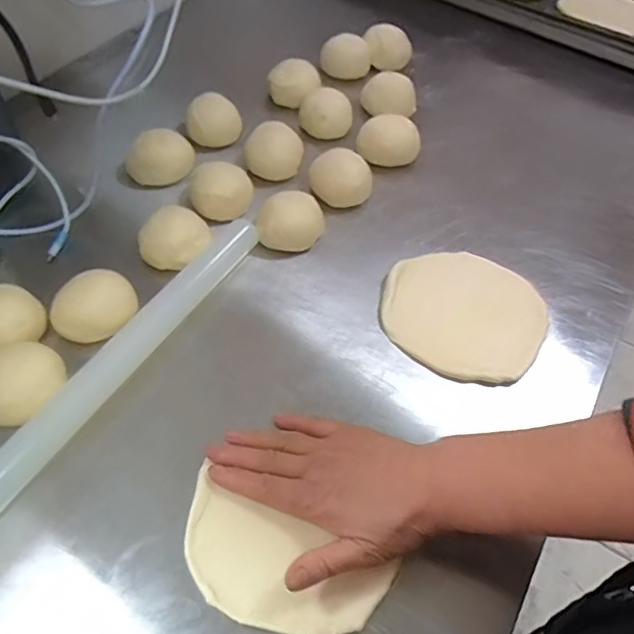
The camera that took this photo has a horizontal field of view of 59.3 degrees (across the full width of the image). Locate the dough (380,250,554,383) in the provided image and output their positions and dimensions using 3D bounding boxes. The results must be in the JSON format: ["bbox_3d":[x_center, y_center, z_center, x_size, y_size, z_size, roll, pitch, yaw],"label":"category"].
[{"bbox_3d":[0.134,-0.007,0.505,0.139,0.010,0.133,4,58,-7],"label":"dough"}]

